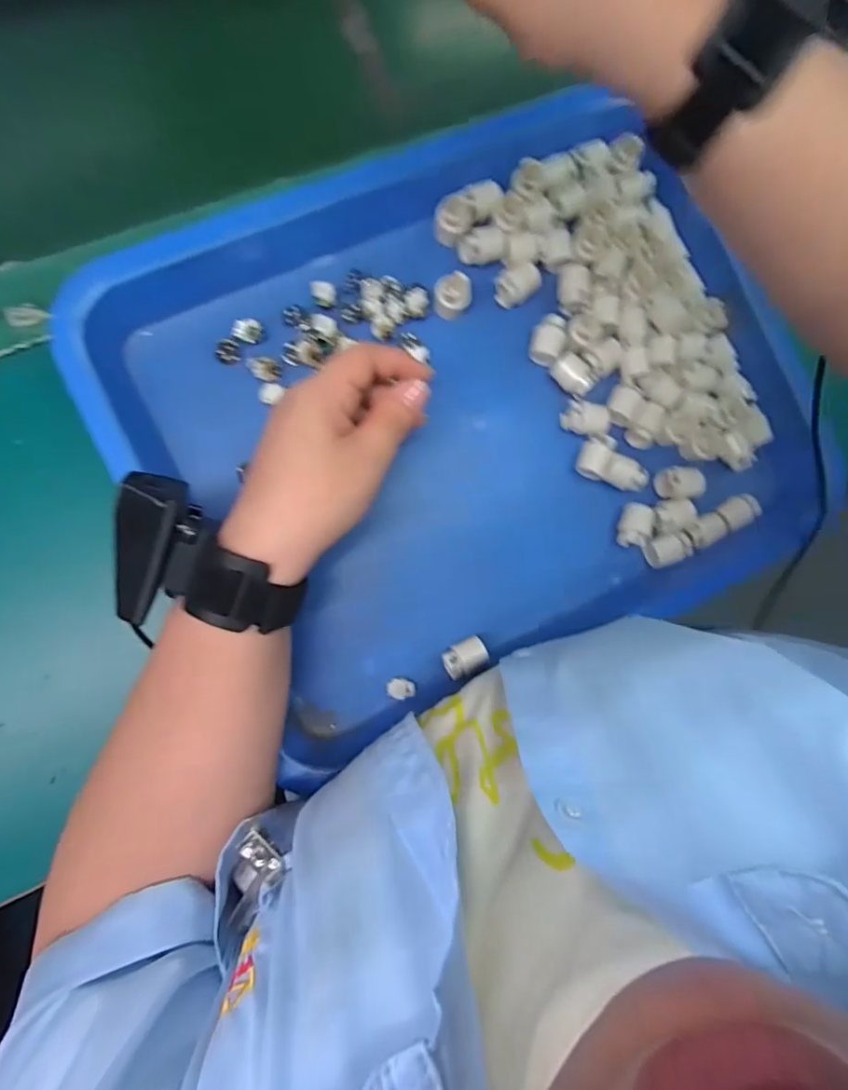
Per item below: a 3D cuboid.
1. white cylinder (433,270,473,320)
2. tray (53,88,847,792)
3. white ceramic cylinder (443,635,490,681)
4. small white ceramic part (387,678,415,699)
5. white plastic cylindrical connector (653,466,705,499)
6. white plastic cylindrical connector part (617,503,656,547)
[{"bbox_3d":[0.018,-0.165,0.351,0.023,0.022,0.024,0,87,-9],"label":"white cylinder"},{"bbox_3d":[0.033,-0.093,0.355,0.423,0.063,0.352,-22,90,-8],"label":"tray"},{"bbox_3d":[0.026,0.072,0.347,0.030,0.024,0.018,-32,93,-9],"label":"white ceramic cylinder"},{"bbox_3d":[-0.015,0.094,0.345,0.018,0.007,0.013,-5,88,-9],"label":"small white ceramic part"},{"bbox_3d":[0.181,-0.044,0.375,0.030,0.016,0.022,-6,88,-9],"label":"white plastic cylindrical connector"},{"bbox_3d":[0.147,-0.014,0.365,0.019,0.014,0.030,17,85,-8],"label":"white plastic cylindrical connector part"}]

